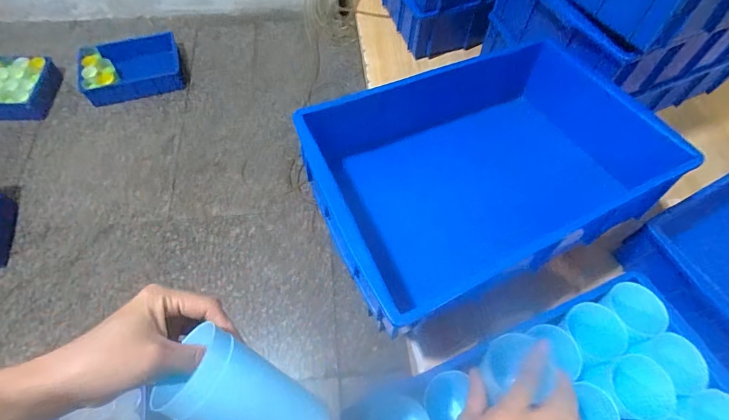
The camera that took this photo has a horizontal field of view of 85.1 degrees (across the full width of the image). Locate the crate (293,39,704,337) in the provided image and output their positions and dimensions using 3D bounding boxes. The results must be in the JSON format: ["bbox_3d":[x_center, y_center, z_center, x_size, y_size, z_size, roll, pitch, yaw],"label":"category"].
[{"bbox_3d":[0.163,-0.055,0.523,0.423,0.144,0.263,-25,65,-14],"label":"crate"}]

